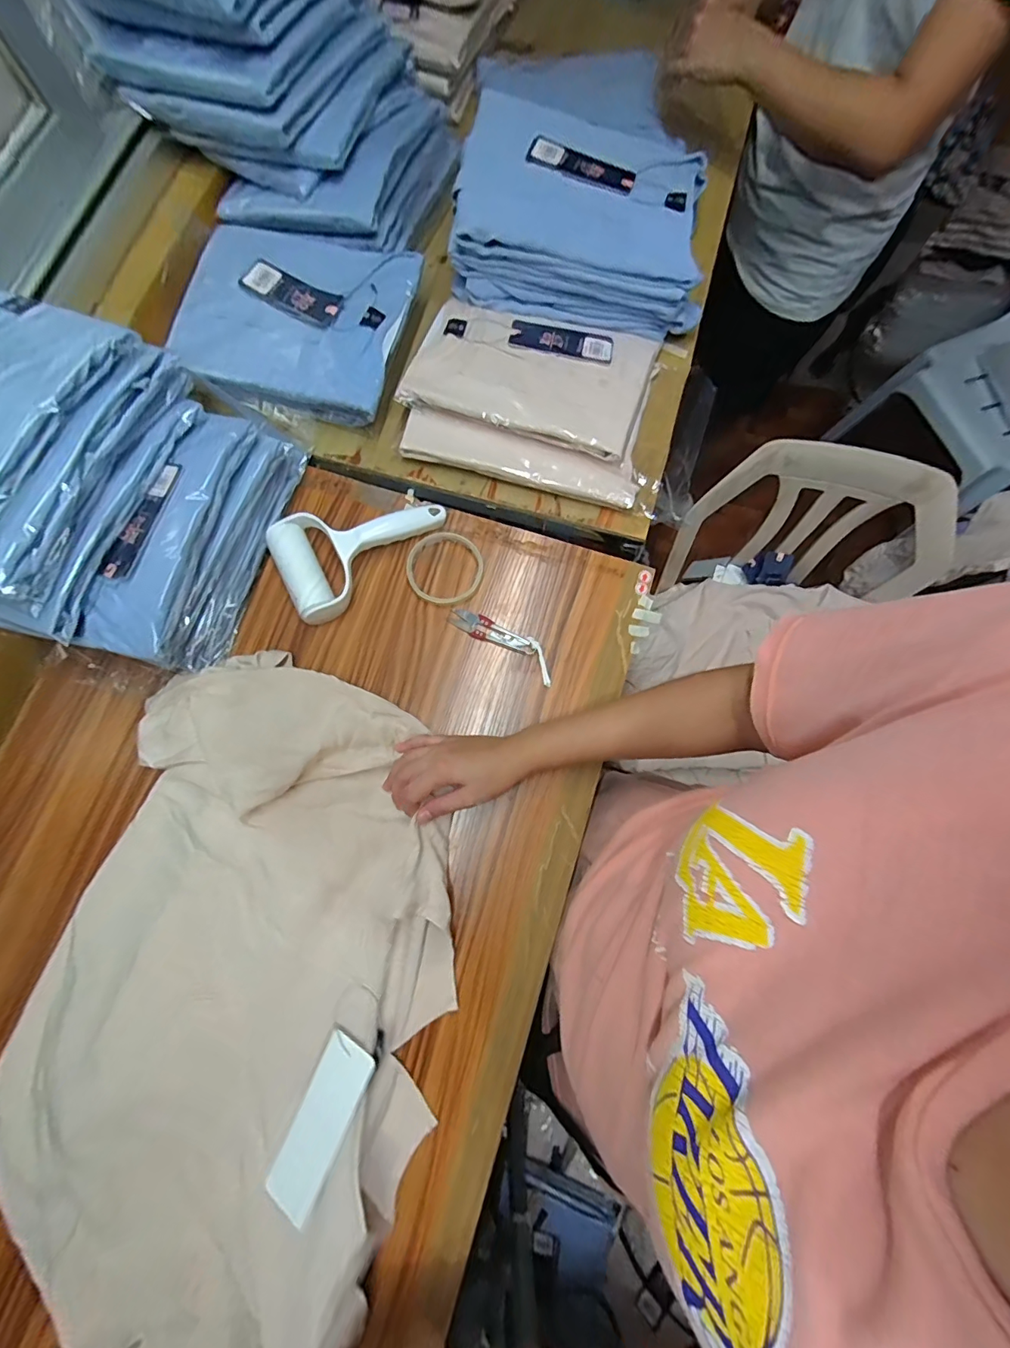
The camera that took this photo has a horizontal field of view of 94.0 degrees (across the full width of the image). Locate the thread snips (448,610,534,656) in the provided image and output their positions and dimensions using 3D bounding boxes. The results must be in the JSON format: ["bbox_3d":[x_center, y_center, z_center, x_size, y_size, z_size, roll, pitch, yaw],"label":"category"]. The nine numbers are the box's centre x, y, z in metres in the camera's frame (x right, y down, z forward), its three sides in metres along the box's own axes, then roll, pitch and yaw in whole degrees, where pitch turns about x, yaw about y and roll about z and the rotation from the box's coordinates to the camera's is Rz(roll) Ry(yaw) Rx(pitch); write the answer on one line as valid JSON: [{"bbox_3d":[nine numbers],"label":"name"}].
[{"bbox_3d":[-0.015,-0.046,0.520,0.099,0.006,0.024,28,79,6],"label":"thread snips"}]

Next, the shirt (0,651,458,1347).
[{"bbox_3d":[-0.241,0.312,0.408,0.344,0.058,0.643,10,78,2],"label":"shirt"}]

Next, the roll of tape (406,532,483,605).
[{"bbox_3d":[-0.066,-0.118,0.523,0.082,0.010,0.083,0,77,0],"label":"roll of tape"}]

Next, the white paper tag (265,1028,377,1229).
[{"bbox_3d":[-0.151,0.370,0.390,0.045,0.010,0.117,22,75,10],"label":"white paper tag"}]

